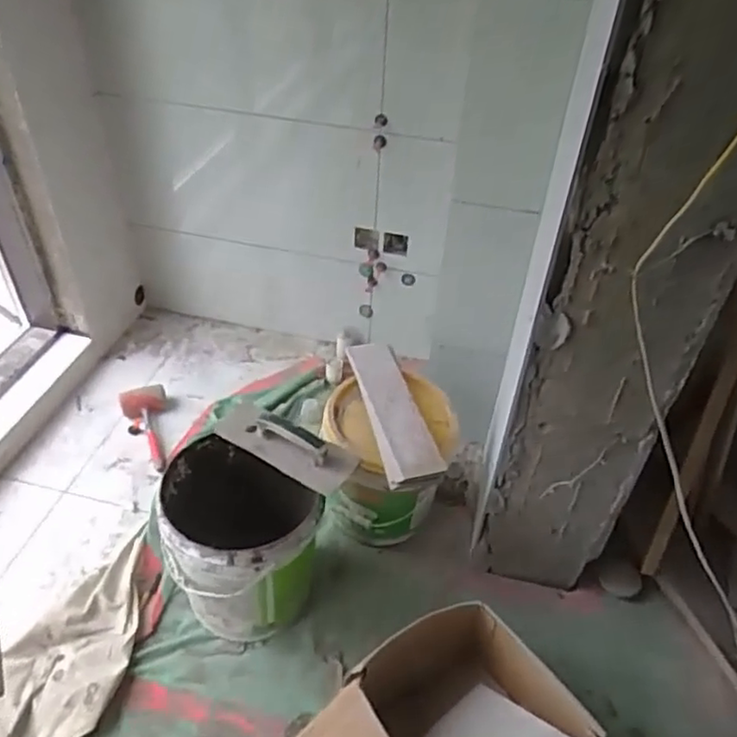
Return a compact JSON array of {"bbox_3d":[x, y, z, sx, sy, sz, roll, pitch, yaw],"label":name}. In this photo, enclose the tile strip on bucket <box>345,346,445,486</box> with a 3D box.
[{"bbox_3d":[0.051,0.088,1.430,0.112,0.040,0.416,-8,40,-12],"label":"tile strip on bucket"}]

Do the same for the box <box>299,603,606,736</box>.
[{"bbox_3d":[0.127,0.673,1.120,0.430,0.202,0.371,-28,48,-32],"label":"box"}]

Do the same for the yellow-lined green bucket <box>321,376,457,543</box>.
[{"bbox_3d":[0.036,0.226,1.524,0.294,0.340,0.305,2,39,-1],"label":"yellow-lined green bucket"}]

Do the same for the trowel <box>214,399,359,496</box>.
[{"bbox_3d":[-0.174,0.148,1.304,0.303,0.083,0.097,21,42,21],"label":"trowel"}]

